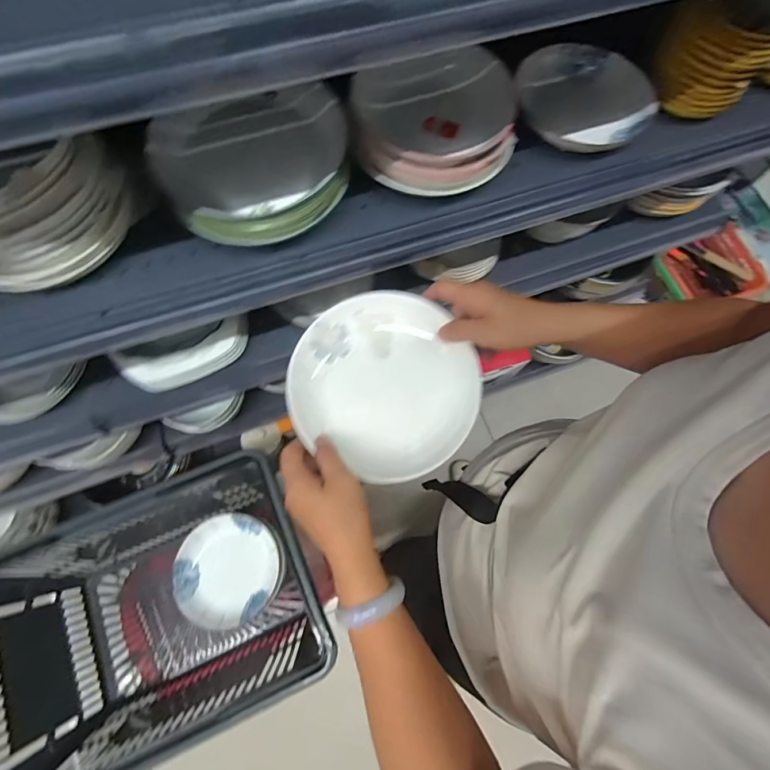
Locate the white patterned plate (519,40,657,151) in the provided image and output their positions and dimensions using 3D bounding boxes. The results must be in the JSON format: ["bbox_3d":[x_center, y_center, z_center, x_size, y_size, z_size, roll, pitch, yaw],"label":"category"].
[{"bbox_3d":[0.246,-0.364,0.520,0.158,0.042,0.155,1,72,-2],"label":"white patterned plate"}]

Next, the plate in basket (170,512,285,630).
[{"bbox_3d":[-0.261,0.307,0.689,0.172,0.017,0.170,1,72,-2],"label":"plate in basket"}]

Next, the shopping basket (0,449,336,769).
[{"bbox_3d":[-0.340,0.352,0.643,0.458,0.254,0.310,-23,75,-9],"label":"shopping basket"}]

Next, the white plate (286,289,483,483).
[{"bbox_3d":[0.000,-0.001,0.409,0.181,0.051,0.167,1,72,-2],"label":"white plate"}]

